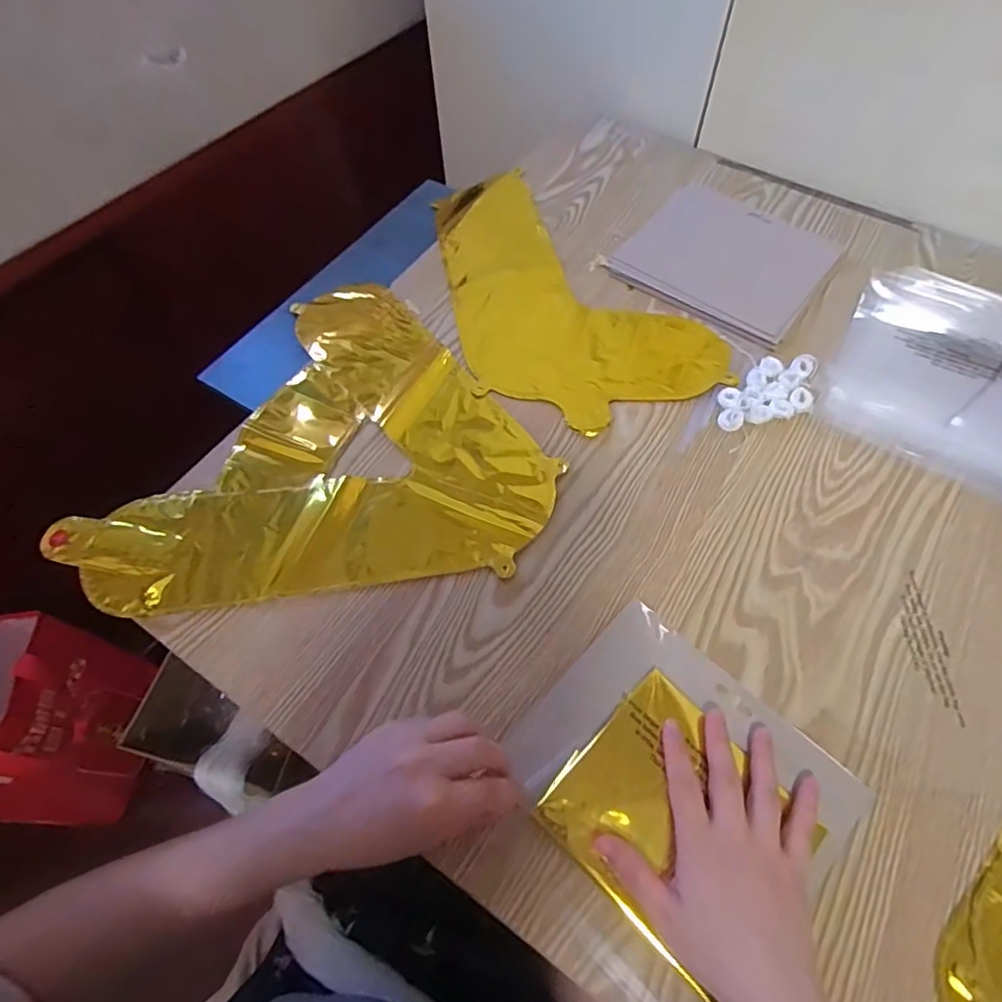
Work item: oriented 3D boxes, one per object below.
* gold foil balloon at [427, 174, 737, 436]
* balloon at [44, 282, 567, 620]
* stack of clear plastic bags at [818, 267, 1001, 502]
[{"bbox_3d":[0.050,-0.237,0.607,0.224,0.011,0.389,-18,61,-8],"label":"gold foil balloon"},{"bbox_3d":[-0.162,-0.078,0.520,0.378,0.015,0.339,-7,60,-2],"label":"balloon"},{"bbox_3d":[0.428,-0.117,0.526,0.214,0.009,0.237,32,66,18],"label":"stack of clear plastic bags"}]

